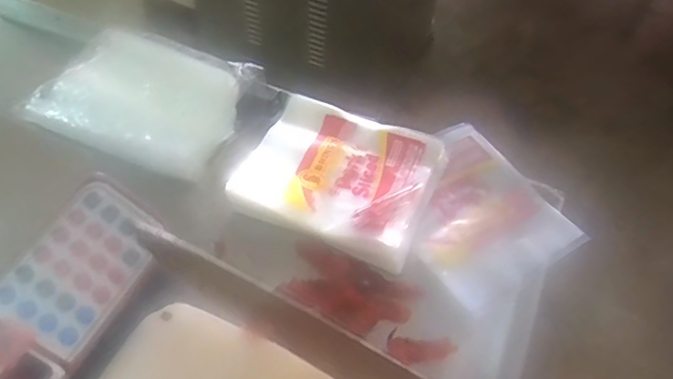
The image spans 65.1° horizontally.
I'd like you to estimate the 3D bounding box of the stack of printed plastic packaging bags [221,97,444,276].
[{"bbox_3d":[0.005,-0.014,0.555,0.186,0.048,0.159,21,55,11],"label":"stack of printed plastic packaging bags"}]

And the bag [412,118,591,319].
[{"bbox_3d":[0.139,0.018,0.557,0.152,0.026,0.186,-24,59,-20],"label":"bag"}]

